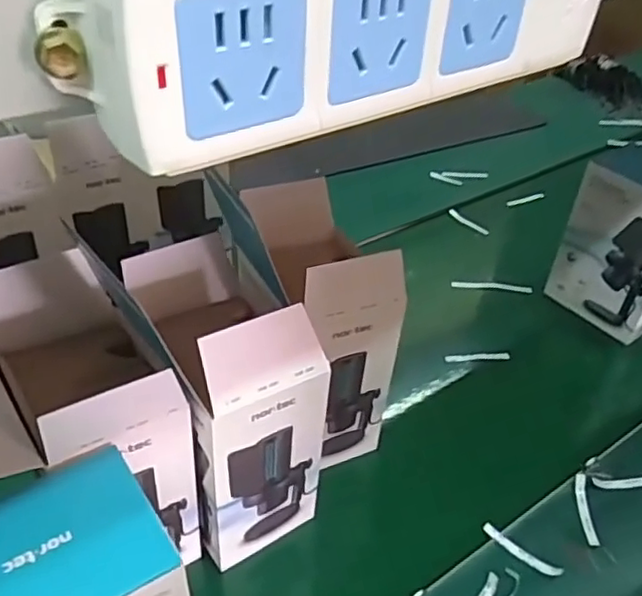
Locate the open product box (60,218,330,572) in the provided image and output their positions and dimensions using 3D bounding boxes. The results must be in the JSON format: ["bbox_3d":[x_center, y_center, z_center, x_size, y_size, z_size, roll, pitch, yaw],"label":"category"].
[{"bbox_3d":[-0.090,0.099,0.622,0.116,0.279,0.159,-25,47,-29],"label":"open product box"}]

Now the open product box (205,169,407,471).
[{"bbox_3d":[-0.001,0.029,0.700,0.121,0.284,0.164,-12,42,-17],"label":"open product box"}]

